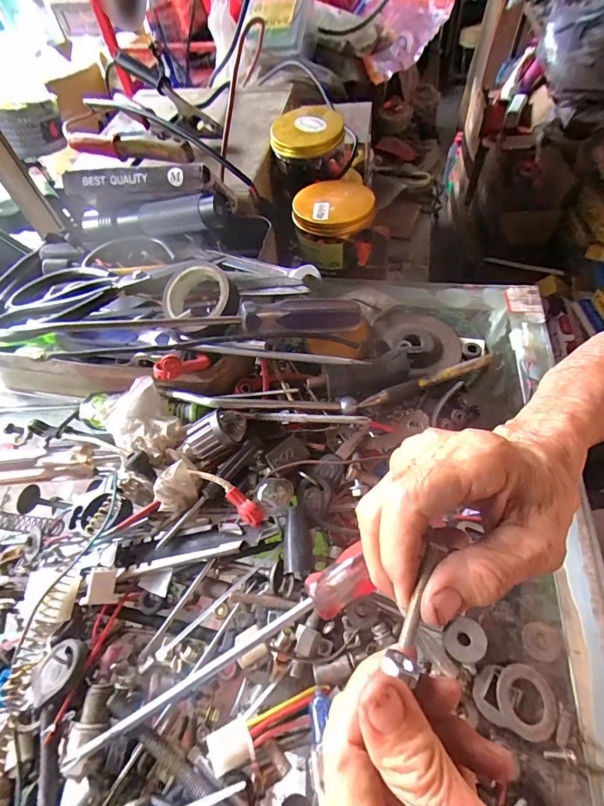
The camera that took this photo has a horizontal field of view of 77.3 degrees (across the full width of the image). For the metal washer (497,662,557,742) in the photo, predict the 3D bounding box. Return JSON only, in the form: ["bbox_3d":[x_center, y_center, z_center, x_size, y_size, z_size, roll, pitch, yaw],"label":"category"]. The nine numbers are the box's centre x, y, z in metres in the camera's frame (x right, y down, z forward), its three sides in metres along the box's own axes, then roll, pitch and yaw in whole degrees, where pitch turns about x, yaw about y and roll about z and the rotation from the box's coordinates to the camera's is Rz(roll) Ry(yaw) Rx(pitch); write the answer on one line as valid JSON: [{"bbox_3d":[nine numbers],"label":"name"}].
[{"bbox_3d":[0.123,0.163,0.207,0.031,0.004,0.033,10,59,11],"label":"metal washer"}]

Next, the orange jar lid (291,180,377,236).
[{"bbox_3d":[0.032,-0.199,0.384,0.079,0.020,0.072,-2,58,3],"label":"orange jar lid"}]

